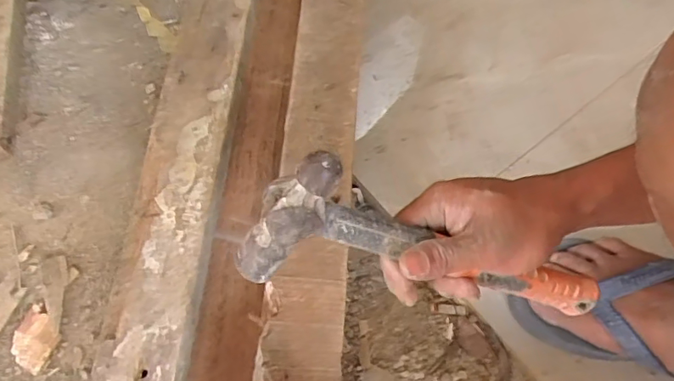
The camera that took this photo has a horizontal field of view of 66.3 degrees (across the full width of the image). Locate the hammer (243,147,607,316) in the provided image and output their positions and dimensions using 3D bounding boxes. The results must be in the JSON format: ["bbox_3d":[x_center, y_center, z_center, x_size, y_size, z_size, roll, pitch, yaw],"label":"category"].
[{"bbox_3d":[0.072,0.048,0.341,0.257,0.079,0.051,18,63,-25],"label":"hammer"}]

